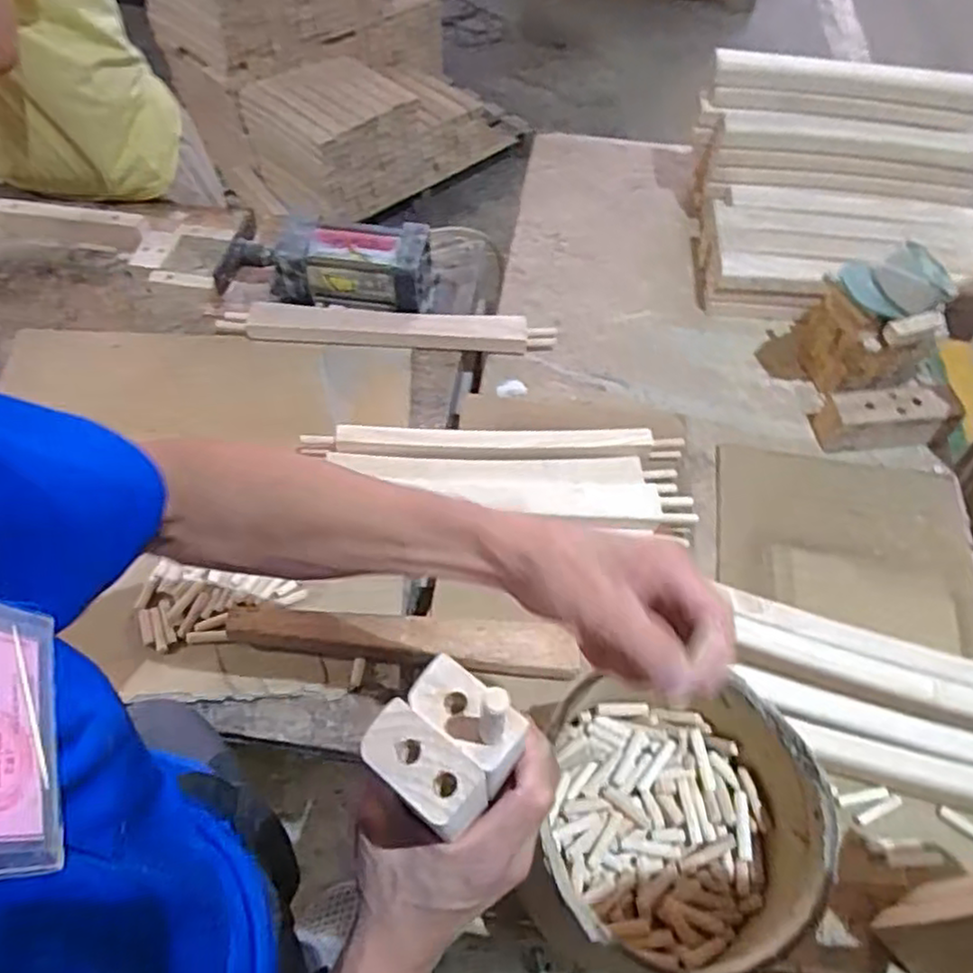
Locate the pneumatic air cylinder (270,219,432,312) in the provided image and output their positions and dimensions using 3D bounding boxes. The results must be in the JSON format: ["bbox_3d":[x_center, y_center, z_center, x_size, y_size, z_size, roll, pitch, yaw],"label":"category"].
[{"bbox_3d":[-0.183,-0.303,0.990,0.211,0.095,0.095,4,58,2],"label":"pneumatic air cylinder"}]

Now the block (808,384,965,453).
[{"bbox_3d":[0.493,-0.087,0.893,0.158,0.060,0.058,-2,58,-2],"label":"block"}]

